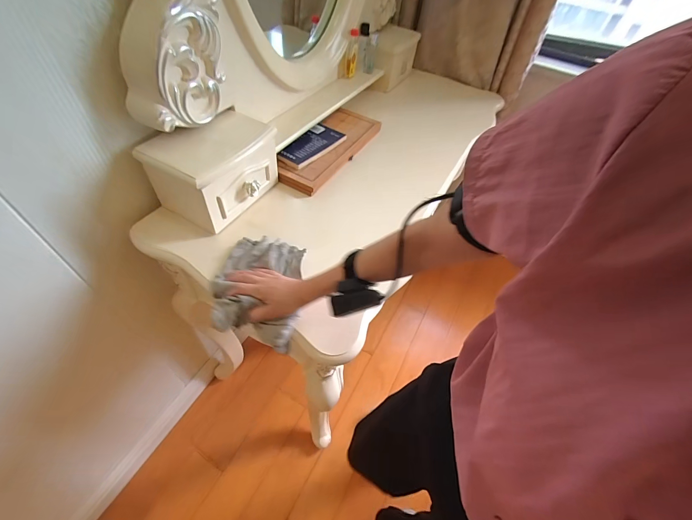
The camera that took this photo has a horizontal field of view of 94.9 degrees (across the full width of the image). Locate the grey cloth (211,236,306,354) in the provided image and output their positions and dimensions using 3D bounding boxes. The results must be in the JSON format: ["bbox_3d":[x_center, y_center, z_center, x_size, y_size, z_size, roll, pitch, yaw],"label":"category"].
[{"bbox_3d":[-0.147,0.041,0.555,0.153,0.041,0.195,12,51,4],"label":"grey cloth"}]

